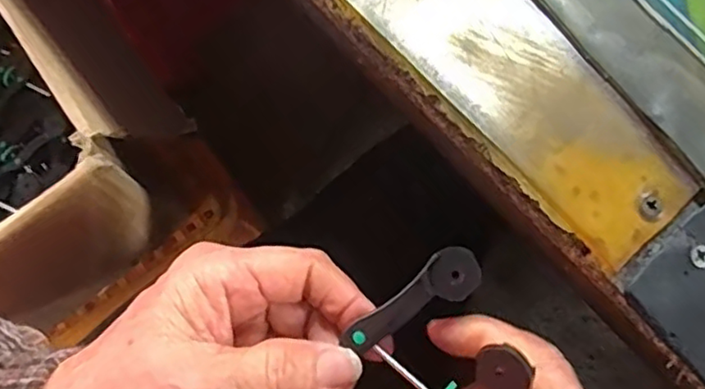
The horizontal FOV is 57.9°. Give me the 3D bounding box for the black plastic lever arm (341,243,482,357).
[{"bbox_3d":[0.021,0.039,0.225,0.054,0.004,0.017,-38,81,10],"label":"black plastic lever arm"}]

